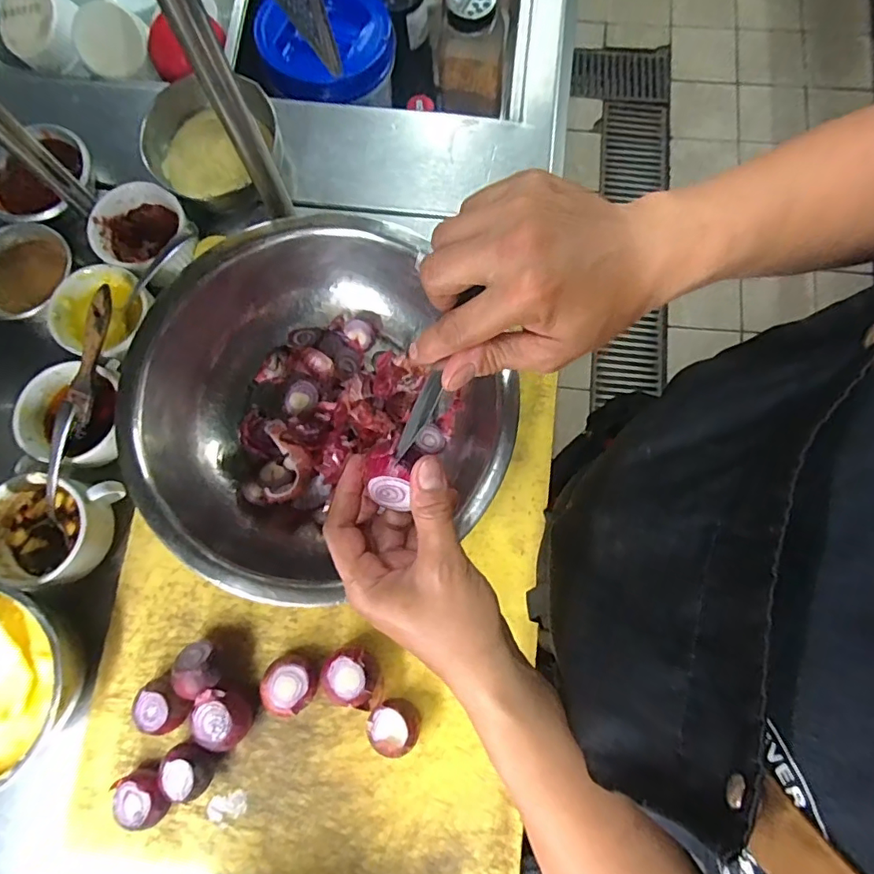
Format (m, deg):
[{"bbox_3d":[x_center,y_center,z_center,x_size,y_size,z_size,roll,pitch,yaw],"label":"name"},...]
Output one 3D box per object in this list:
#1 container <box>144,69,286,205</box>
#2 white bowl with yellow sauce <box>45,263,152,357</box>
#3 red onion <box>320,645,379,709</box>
[{"bbox_3d":[-0.244,-0.316,0.564,0.134,0.050,0.131,0,79,1],"label":"container"},{"bbox_3d":[-0.334,-0.123,0.528,0.085,0.042,0.088,0,79,1],"label":"white bowl with yellow sauce"},{"bbox_3d":[-0.074,0.202,0.448,0.046,0.032,0.040,20,80,4],"label":"red onion"}]

